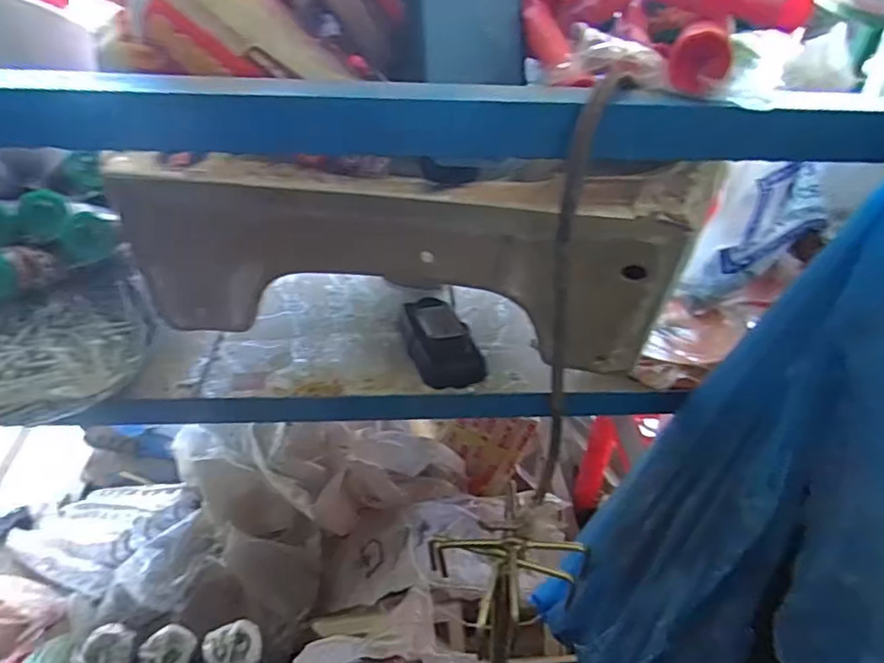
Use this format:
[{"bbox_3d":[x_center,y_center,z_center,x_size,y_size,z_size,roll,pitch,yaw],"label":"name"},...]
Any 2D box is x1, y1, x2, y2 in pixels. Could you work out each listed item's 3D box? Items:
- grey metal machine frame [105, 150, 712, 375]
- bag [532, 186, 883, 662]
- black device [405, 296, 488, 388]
[{"bbox_3d":[-0.024,-0.046,0.389,0.347,0.128,0.071,7,39,4],"label":"grey metal machine frame"},{"bbox_3d":[0.209,0.119,0.367,0.053,0.456,0.209,0,34,-40],"label":"bag"},{"bbox_3d":[-0.002,0.004,0.484,0.047,0.024,0.097,-10,41,-17],"label":"black device"}]

